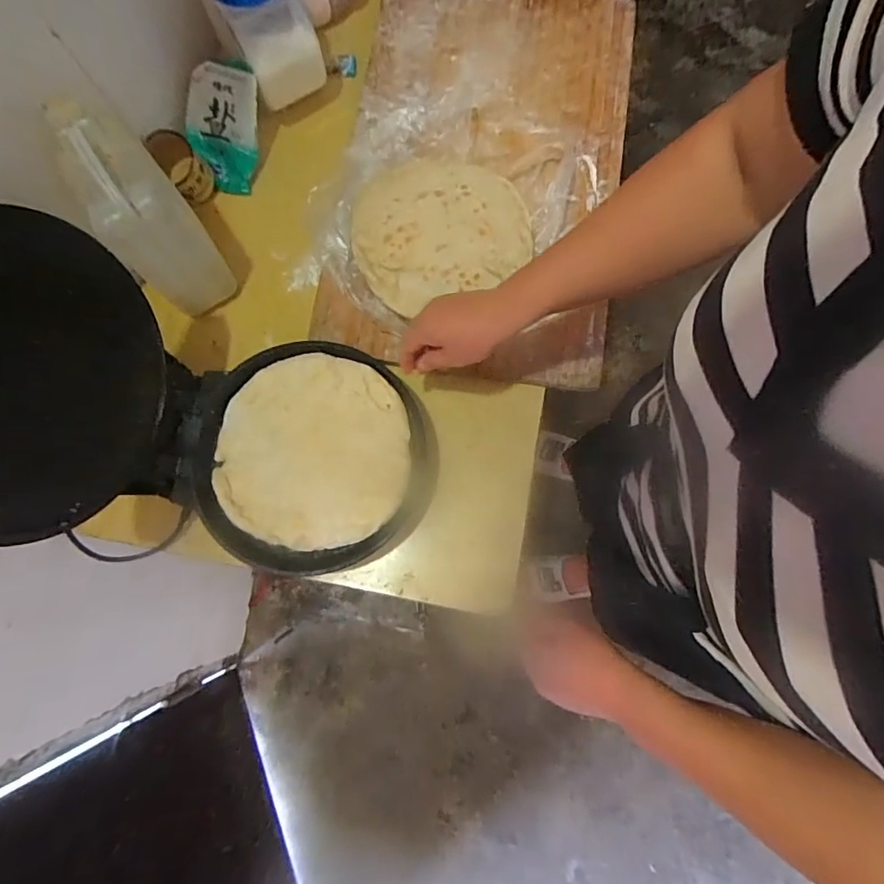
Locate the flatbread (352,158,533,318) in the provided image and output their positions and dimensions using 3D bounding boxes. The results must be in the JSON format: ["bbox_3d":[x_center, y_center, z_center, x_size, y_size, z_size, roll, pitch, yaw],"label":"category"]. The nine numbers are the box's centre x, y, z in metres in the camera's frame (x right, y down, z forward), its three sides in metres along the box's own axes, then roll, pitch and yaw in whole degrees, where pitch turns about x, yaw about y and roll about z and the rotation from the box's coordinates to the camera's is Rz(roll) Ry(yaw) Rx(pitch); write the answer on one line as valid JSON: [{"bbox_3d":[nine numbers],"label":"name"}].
[{"bbox_3d":[-0.007,-0.291,0.653,0.226,0.031,0.205,-22,79,-3],"label":"flatbread"}]

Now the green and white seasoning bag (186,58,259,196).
[{"bbox_3d":[-0.324,-0.464,0.734,0.112,0.026,0.167,16,109,7],"label":"green and white seasoning bag"}]

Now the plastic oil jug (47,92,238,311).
[{"bbox_3d":[-0.349,-0.263,0.605,0.089,0.230,0.138,-33,80,-5],"label":"plastic oil jug"}]

